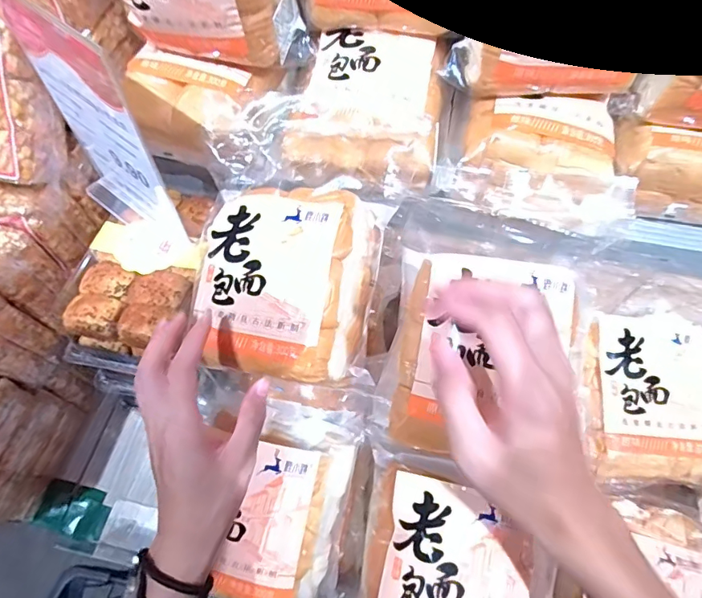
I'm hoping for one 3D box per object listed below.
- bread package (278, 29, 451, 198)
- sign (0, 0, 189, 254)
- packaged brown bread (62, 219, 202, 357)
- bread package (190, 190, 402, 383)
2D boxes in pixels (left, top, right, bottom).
[{"bbox_3d":[0.022,-0.195,0.451,0.143,0.056,0.170,17,85,-1],"label":"bread package"},{"bbox_3d":[-0.230,-0.138,0.432,0.144,0.188,0.043,37,66,17],"label":"sign"},{"bbox_3d":[-0.220,-0.008,0.480,0.116,0.051,0.143,5,61,2],"label":"packaged brown bread"},{"bbox_3d":[-0.061,-0.016,0.408,0.150,0.076,0.167,10,88,11],"label":"bread package"}]

